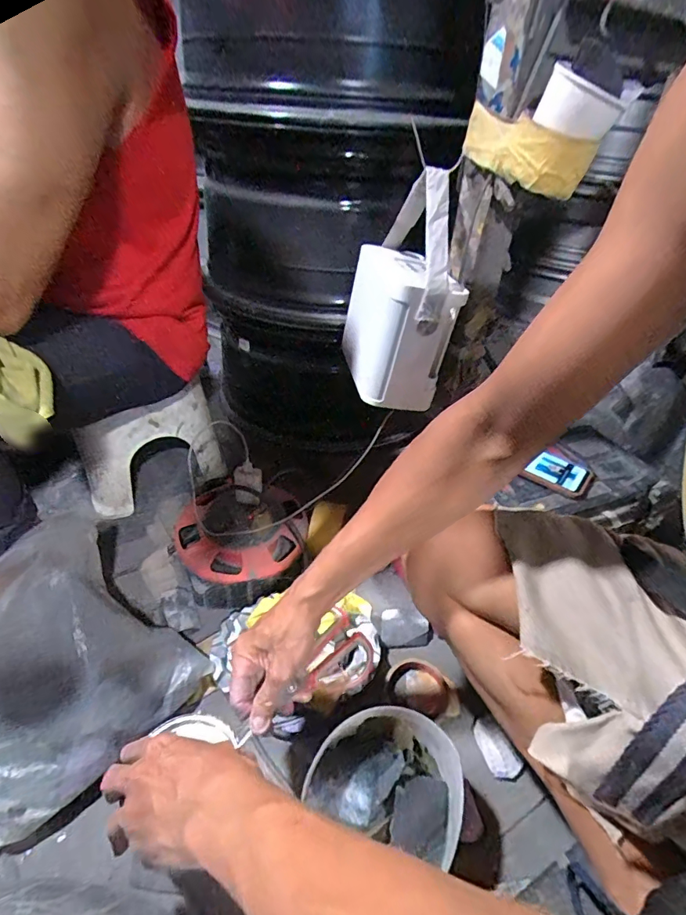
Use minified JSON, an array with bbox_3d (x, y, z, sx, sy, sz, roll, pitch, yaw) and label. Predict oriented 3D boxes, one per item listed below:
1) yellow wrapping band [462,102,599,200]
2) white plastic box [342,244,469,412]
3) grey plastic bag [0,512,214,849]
[{"bbox_3d":[0.195,-0.328,0.487,0.061,0.058,0.130,-19,44,-28],"label":"yellow wrapping band"},{"bbox_3d":[0.074,-0.193,0.626,0.116,0.156,0.205,-5,42,-11],"label":"white plastic box"},{"bbox_3d":[-0.331,0.232,0.516,0.231,0.081,0.261,-39,84,-29],"label":"grey plastic bag"}]

